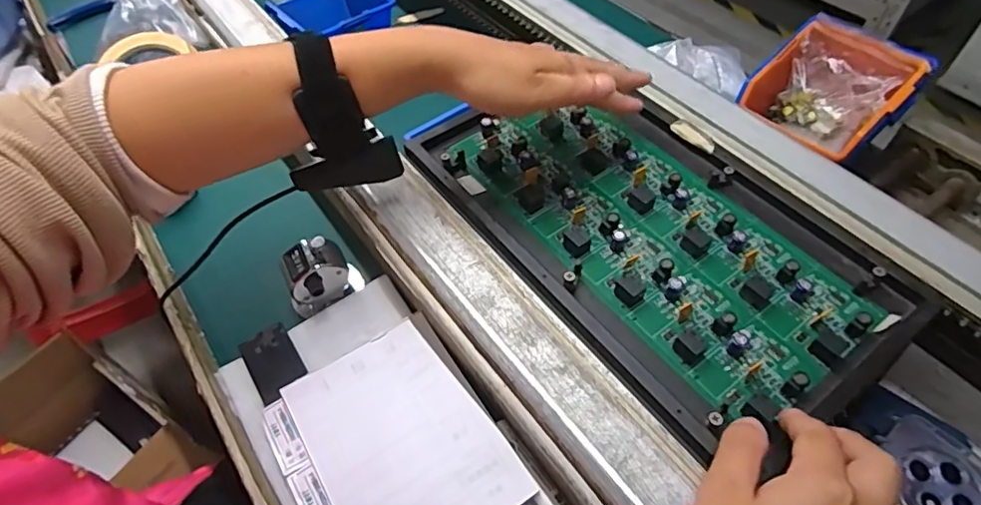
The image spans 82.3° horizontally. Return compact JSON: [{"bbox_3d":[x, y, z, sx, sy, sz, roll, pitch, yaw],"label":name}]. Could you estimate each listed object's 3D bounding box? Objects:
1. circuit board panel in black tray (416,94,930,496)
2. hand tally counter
[{"bbox_3d":[0.104,-0.022,0.392,0.185,0.021,0.321,-31,59,-19],"label":"circuit board panel in black tray"},{"bbox_3d":[-0.126,0.016,0.401,0.045,0.044,0.034,-26,57,-16],"label":"hand tally counter"}]

